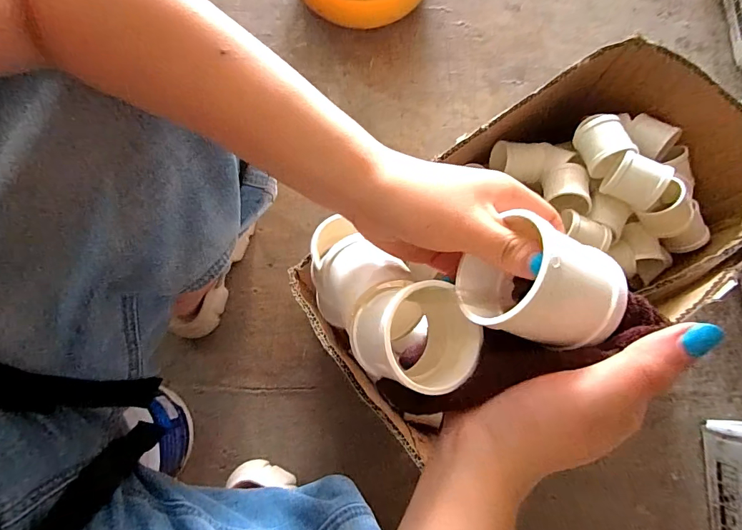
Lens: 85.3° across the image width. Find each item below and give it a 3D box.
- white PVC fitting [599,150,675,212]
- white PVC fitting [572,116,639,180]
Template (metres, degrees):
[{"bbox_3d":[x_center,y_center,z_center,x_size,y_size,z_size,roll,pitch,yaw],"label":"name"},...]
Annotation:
[{"bbox_3d":[0.317,-0.100,0.486,0.059,0.051,0.048,27,79,5],"label":"white PVC fitting"},{"bbox_3d":[0.288,-0.152,0.507,0.050,0.053,0.068,-25,79,-5],"label":"white PVC fitting"}]

